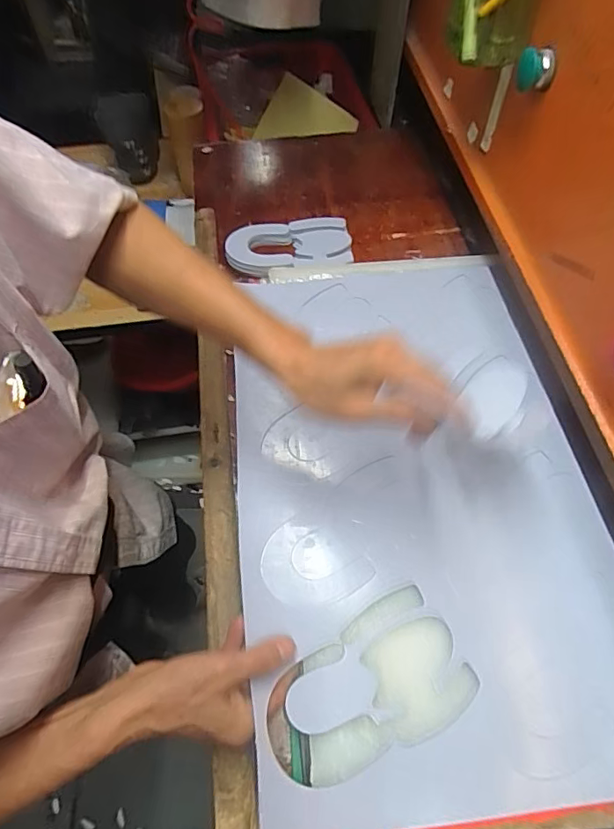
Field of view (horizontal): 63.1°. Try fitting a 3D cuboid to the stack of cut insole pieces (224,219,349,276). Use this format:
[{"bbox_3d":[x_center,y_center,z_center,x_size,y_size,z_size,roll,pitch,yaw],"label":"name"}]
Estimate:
[{"bbox_3d":[-0.027,-0.248,0.746,0.182,0.019,0.104,-6,60,-6],"label":"stack of cut insole pieces"}]

